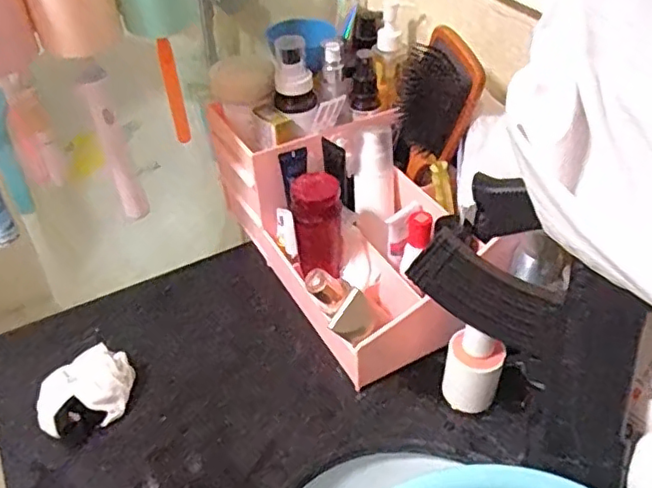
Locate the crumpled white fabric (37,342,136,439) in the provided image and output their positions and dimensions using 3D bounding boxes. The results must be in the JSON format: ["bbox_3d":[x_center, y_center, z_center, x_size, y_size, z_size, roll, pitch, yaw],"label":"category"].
[{"bbox_3d":[-0.238,0.142,0.602,0.091,0.046,0.075,-13,43,-12],"label":"crumpled white fabric"}]

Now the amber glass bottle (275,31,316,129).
[{"bbox_3d":[-0.033,-0.172,0.671,0.045,0.100,0.047,-12,43,-11],"label":"amber glass bottle"}]

